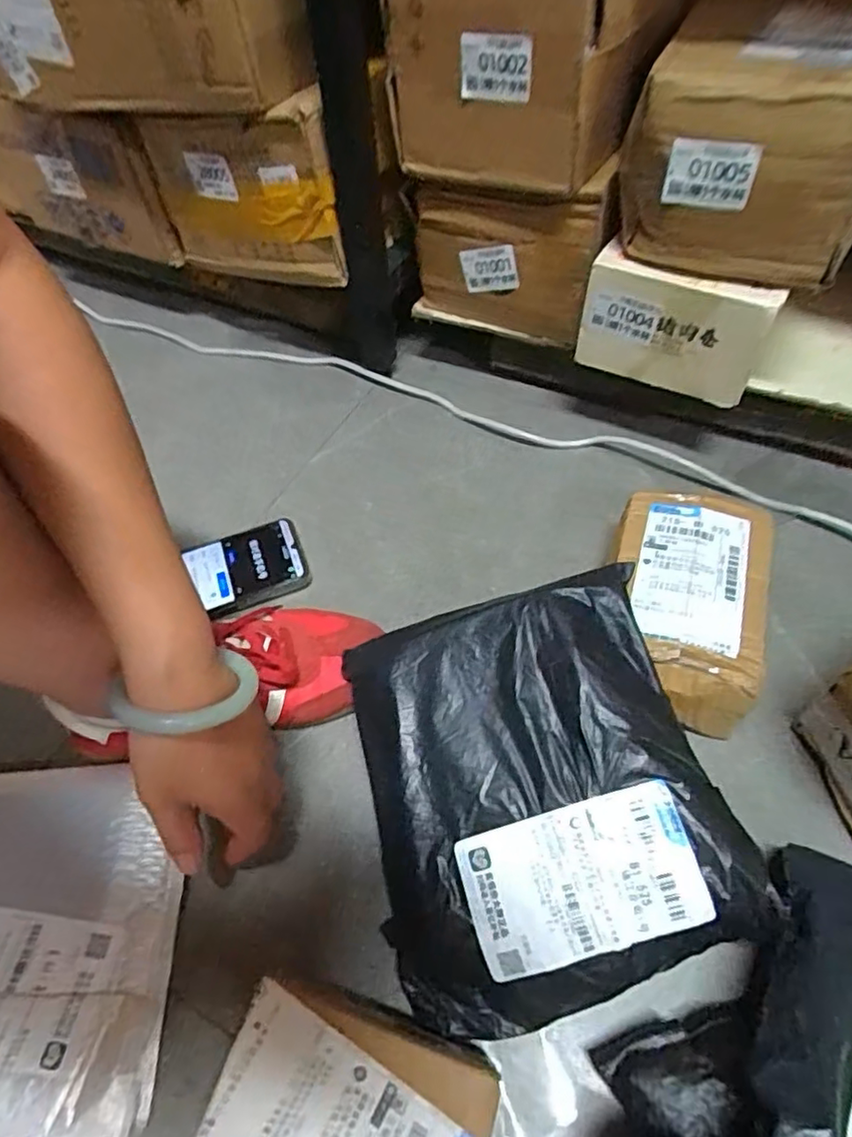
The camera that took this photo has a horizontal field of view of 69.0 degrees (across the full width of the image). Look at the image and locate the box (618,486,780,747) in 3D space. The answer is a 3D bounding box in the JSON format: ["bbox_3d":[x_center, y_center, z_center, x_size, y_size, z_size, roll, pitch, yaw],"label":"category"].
[{"bbox_3d":[0.198,0.028,0.485,0.108,0.073,0.173,15,57,14],"label":"box"}]

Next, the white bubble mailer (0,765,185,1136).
[{"bbox_3d":[-0.274,0.238,0.404,0.222,0.028,0.209,-3,55,1],"label":"white bubble mailer"}]

